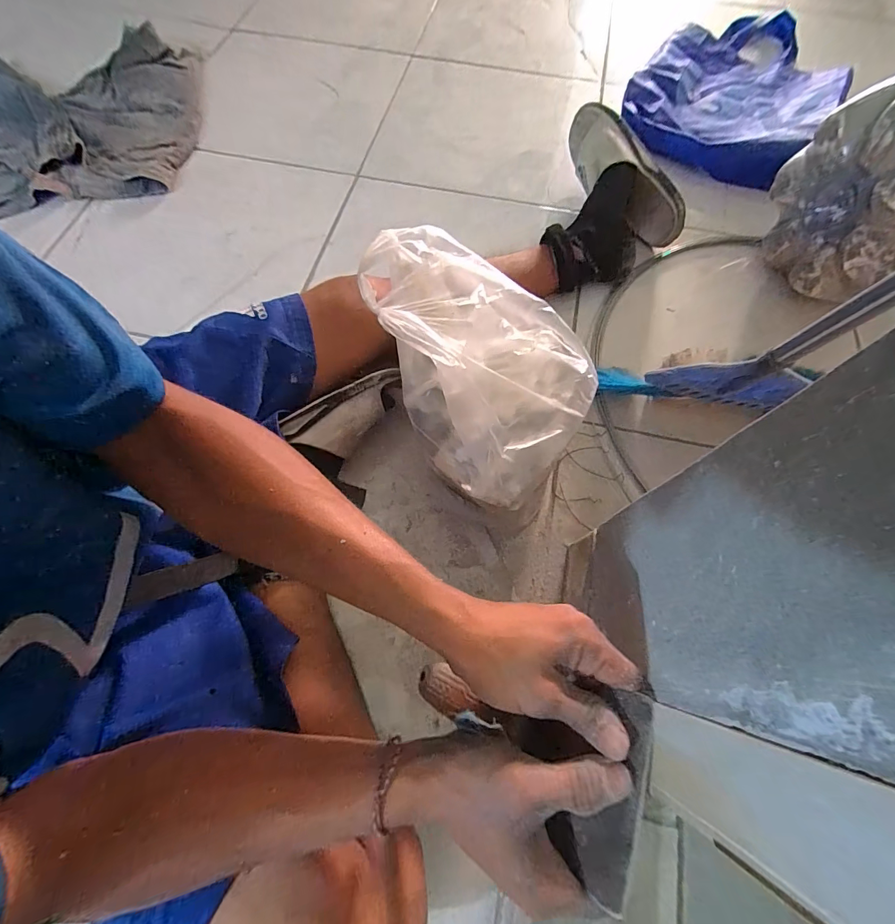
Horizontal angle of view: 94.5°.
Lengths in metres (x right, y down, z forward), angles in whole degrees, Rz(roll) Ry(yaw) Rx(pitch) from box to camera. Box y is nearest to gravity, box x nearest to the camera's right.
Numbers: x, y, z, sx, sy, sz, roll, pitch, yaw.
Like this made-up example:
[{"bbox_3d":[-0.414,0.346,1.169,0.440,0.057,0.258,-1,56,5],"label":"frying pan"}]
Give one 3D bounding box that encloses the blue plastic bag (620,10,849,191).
[{"bbox_3d":[0.577,-0.752,0.814,0.348,0.071,0.574,29,71,11],"label":"blue plastic bag"}]

